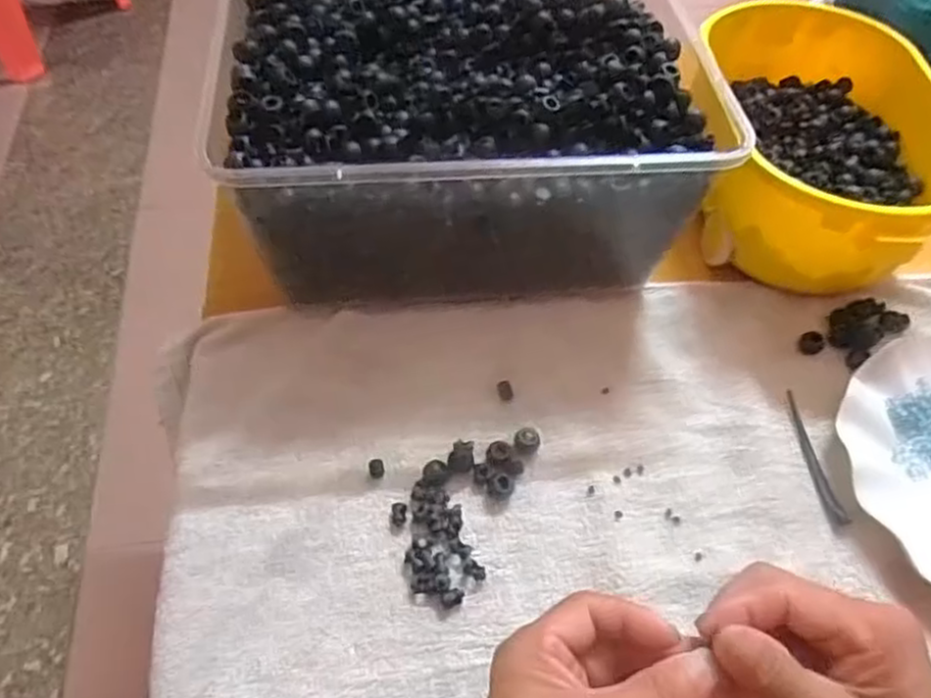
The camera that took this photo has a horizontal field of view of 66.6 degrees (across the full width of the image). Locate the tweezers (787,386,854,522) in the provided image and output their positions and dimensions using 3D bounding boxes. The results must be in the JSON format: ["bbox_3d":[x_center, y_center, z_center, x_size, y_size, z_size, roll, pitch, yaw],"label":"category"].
[{"bbox_3d":[0.213,0.065,0.434,0.007,0.010,0.089,-2,55,-6],"label":"tweezers"}]

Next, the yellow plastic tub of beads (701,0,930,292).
[{"bbox_3d":[0.254,-0.144,0.523,0.160,0.102,0.237,6,54,0],"label":"yellow plastic tub of beads"}]

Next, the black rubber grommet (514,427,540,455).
[{"bbox_3d":[0.037,0.055,0.428,0.015,0.007,0.017,14,55,6],"label":"black rubber grommet"}]

